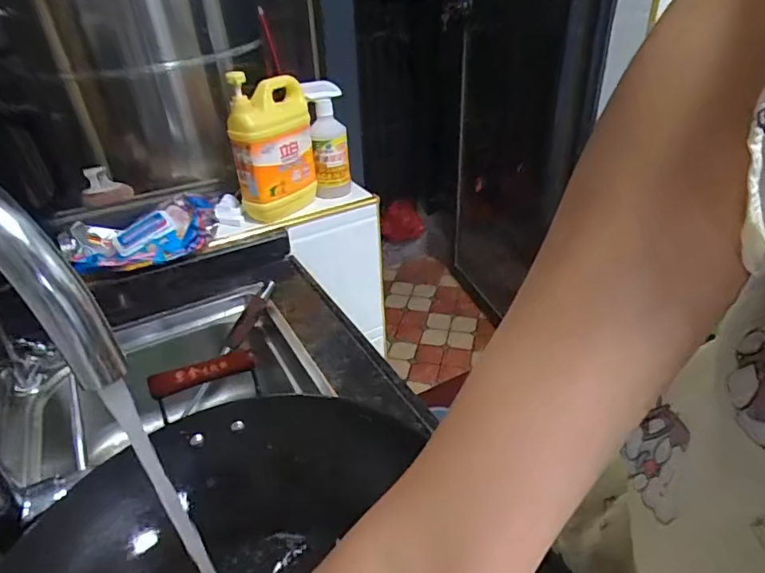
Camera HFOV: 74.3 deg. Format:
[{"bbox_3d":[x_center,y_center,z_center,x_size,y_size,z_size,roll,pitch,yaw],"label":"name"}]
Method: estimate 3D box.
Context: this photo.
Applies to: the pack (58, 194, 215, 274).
[{"bbox_3d":[-0.401,-0.090,0.856,0.239,0.054,0.135,-23,37,-28],"label":"pack"}]

